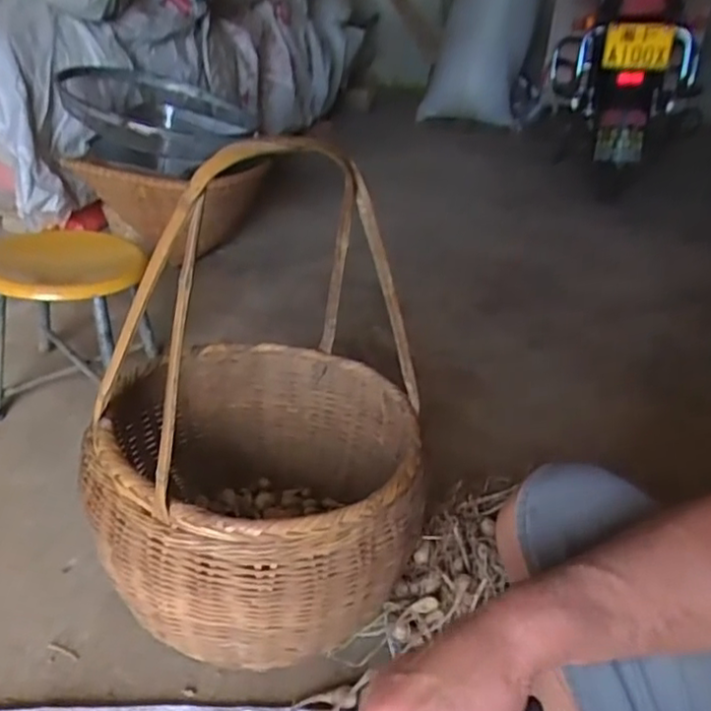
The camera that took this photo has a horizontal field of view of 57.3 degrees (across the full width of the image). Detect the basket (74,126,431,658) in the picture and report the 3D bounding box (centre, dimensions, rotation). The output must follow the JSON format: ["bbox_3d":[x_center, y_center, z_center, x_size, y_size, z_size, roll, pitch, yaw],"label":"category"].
[{"bbox_3d":[-0.108,0.039,0.754,0.365,0.546,0.409,2,31,-4],"label":"basket"}]

